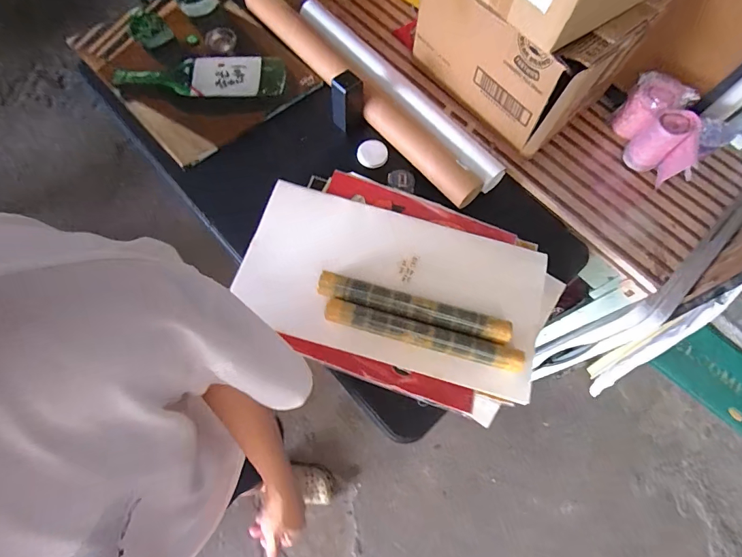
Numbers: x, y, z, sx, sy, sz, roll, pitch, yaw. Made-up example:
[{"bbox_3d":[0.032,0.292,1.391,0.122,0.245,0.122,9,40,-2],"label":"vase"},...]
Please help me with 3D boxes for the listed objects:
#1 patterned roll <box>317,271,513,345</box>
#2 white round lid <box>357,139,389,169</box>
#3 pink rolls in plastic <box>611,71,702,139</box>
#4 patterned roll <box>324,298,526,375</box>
[{"bbox_3d":[0.081,0.054,0.732,0.363,0.032,0.051,14,68,5],"label":"patterned roll"},{"bbox_3d":[0.003,-0.293,0.913,0.069,0.017,0.073,1,68,-4],"label":"white round lid"},{"bbox_3d":[0.644,-0.392,0.892,0.098,0.124,0.098,-20,71,-12],"label":"pink rolls in plastic"},{"bbox_3d":[0.096,0.107,0.723,0.373,0.040,0.045,16,68,2],"label":"patterned roll"}]

